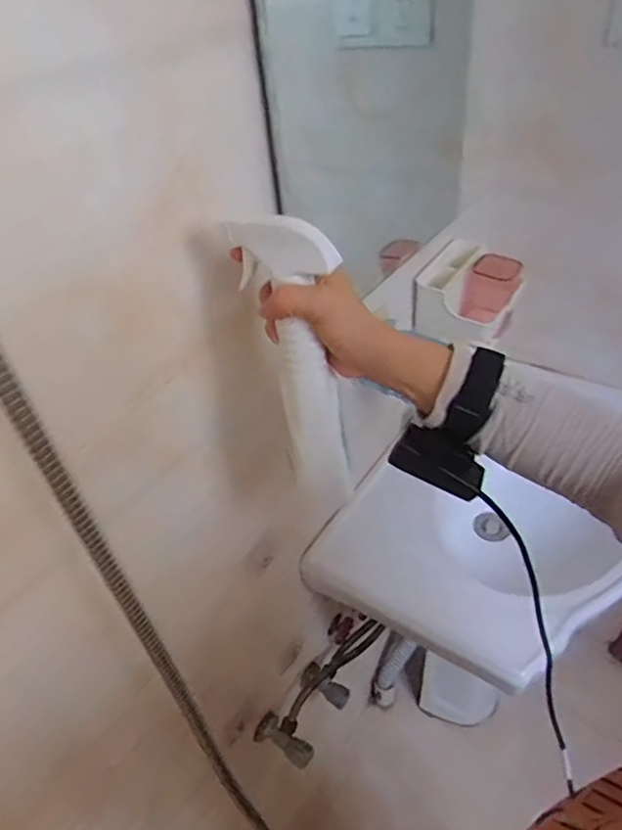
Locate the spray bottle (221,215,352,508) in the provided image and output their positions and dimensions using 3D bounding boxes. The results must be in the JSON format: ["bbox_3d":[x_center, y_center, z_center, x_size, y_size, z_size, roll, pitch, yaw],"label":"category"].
[{"bbox_3d":[-0.003,-0.028,0.429,0.050,0.239,0.059,-19,28,-14],"label":"spray bottle"}]

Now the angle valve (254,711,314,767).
[{"bbox_3d":[-0.039,0.506,0.878,0.093,0.042,0.050,32,51,13],"label":"angle valve"}]

